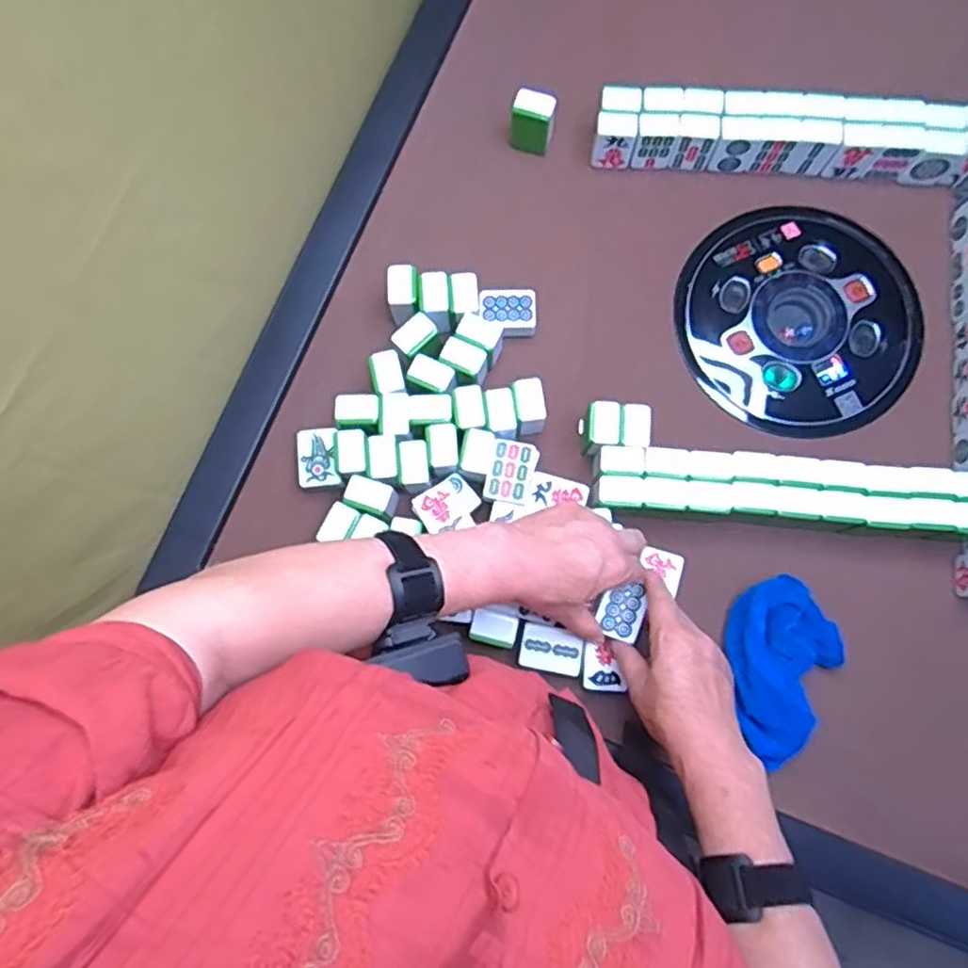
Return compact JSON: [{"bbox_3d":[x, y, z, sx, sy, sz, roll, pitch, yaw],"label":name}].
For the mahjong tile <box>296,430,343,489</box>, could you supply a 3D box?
[{"bbox_3d":[-0.148,-0.022,0.611,0.040,0.019,0.052,-4,79,0],"label":"mahjong tile"}]

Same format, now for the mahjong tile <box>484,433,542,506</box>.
[{"bbox_3d":[0.024,-0.010,0.584,0.039,0.024,0.054,14,80,3],"label":"mahjong tile"}]

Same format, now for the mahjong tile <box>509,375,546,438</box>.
[{"bbox_3d":[0.039,-0.068,0.604,0.027,0.042,0.041,-11,80,-2],"label":"mahjong tile"}]

